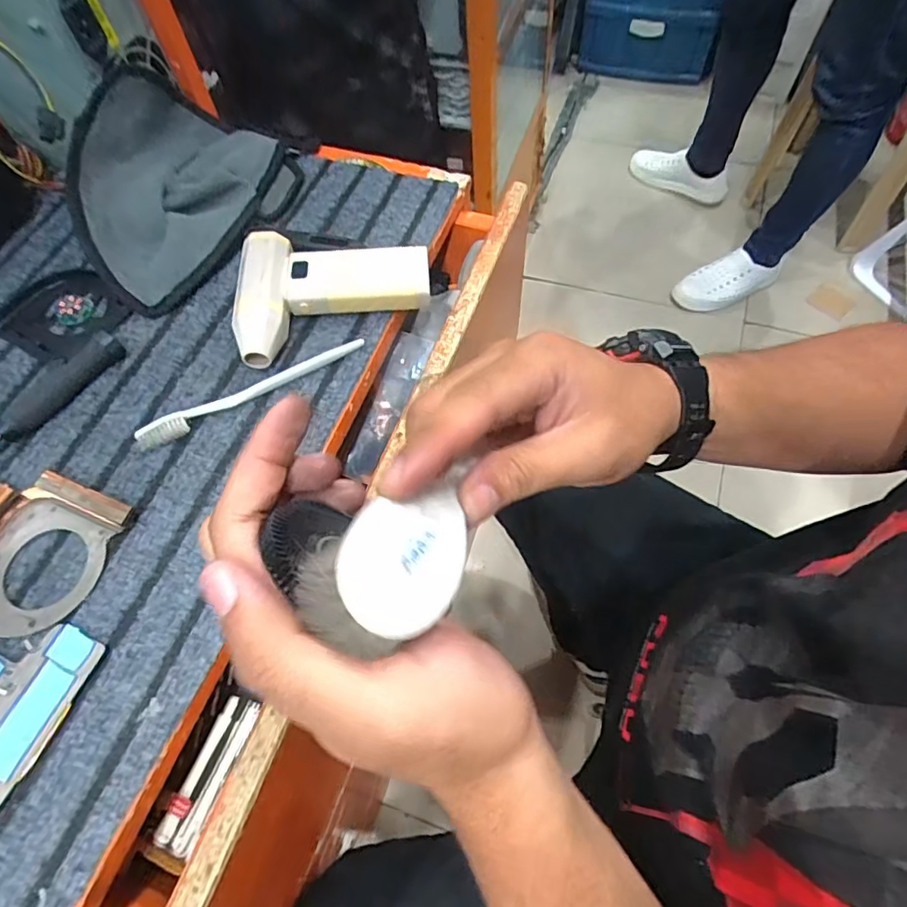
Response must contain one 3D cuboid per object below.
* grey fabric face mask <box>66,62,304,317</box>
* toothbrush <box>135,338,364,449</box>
[{"bbox_3d":[-0.225,-0.216,0.435,0.129,0.081,0.191,25,66,15],"label":"grey fabric face mask"},{"bbox_3d":[-0.137,-0.042,0.378,0.162,0.010,0.014,-25,63,-10],"label":"toothbrush"}]

